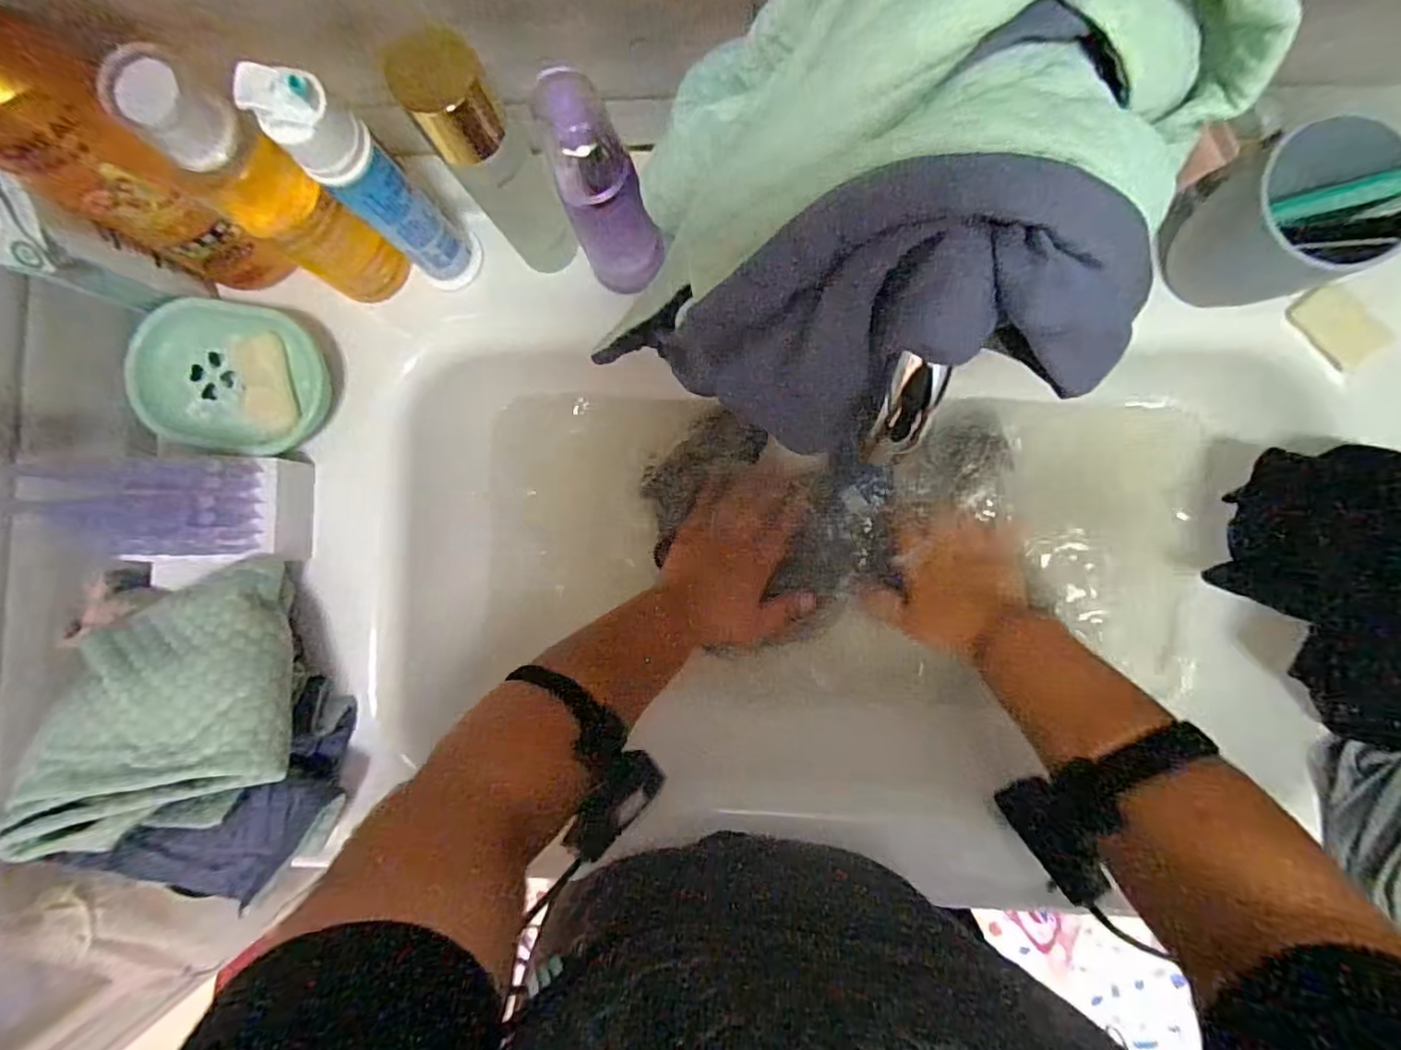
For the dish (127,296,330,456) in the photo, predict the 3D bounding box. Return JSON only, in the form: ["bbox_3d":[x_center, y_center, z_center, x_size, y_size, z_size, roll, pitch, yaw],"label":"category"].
[{"bbox_3d":[-0.326,-0.101,0.431,0.129,0.042,0.101,6,89,4],"label":"dish"}]

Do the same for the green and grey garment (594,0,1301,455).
[{"bbox_3d":[0.073,-0.103,0.198,0.189,0.110,0.126,-12,88,3],"label":"green and grey garment"}]

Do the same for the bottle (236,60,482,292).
[{"bbox_3d":[-0.184,-0.191,0.354,0.032,0.169,0.037,40,91,4],"label":"bottle"}]

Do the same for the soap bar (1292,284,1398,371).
[{"bbox_3d":[0.411,-0.128,0.393,0.058,0.005,0.030,43,136,-1],"label":"soap bar"}]

